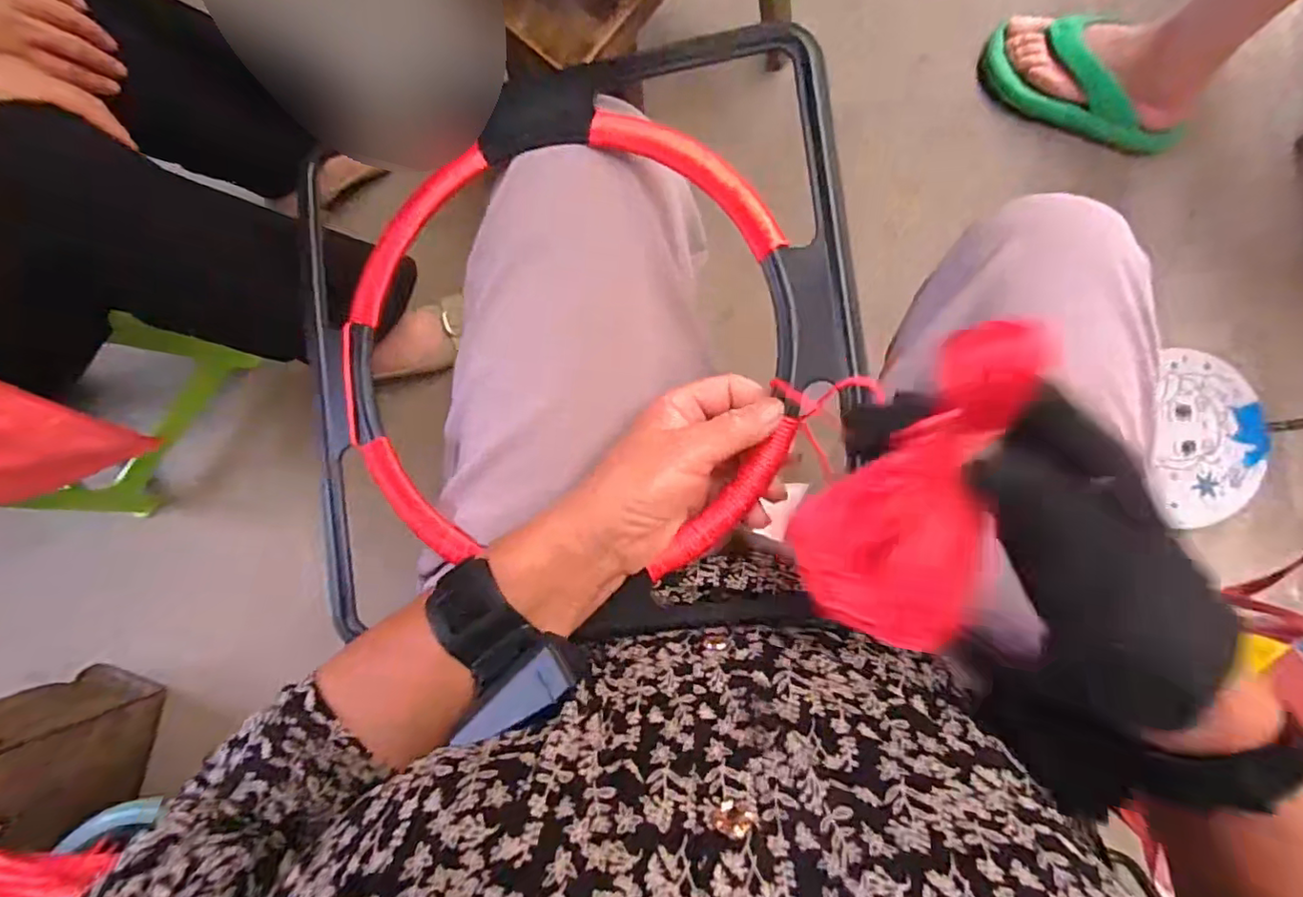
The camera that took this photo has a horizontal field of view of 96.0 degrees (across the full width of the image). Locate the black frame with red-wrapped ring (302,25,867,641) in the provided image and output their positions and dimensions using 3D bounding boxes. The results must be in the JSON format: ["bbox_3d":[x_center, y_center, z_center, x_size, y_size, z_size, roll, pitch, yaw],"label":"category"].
[{"bbox_3d":[-0.050,-0.056,0.334,0.324,0.045,0.319,-7,87,5],"label":"black frame with red-wrapped ring"}]

